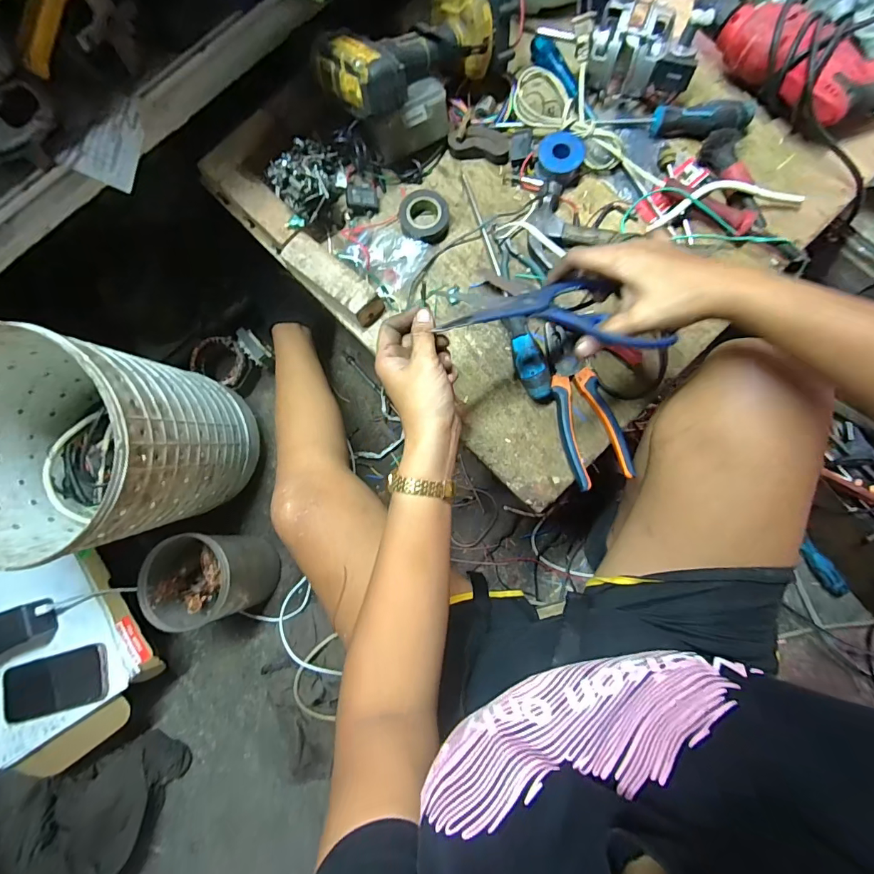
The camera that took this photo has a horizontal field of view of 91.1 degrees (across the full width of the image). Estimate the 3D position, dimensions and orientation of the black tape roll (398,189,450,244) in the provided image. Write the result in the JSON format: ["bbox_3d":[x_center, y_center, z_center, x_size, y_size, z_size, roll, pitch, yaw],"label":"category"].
[{"bbox_3d":[-0.016,-0.270,0.527,0.058,0.024,0.058,0,81,3],"label":"black tape roll"}]

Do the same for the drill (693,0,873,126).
[{"bbox_3d":[0.438,-0.463,0.495,0.142,0.066,0.253,-42,81,-4],"label":"drill"}]

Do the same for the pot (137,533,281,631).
[{"bbox_3d":[-0.363,0.227,0.702,0.146,0.152,0.138,-7,80,1],"label":"pot"}]

